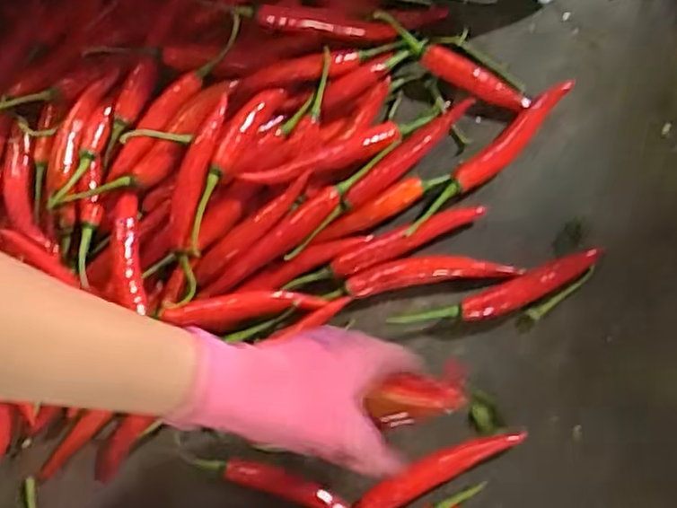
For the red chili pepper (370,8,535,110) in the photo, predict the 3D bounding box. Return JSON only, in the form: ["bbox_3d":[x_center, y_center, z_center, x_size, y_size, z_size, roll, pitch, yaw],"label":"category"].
[{"bbox_3d":[0.088,-0.151,0.554,0.136,0.021,0.021,28,76,11],"label":"red chili pepper"}]

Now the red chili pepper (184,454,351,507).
[{"bbox_3d":[-0.047,0.156,0.481,0.117,0.010,0.018,17,74,8],"label":"red chili pepper"}]

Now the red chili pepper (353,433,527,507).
[{"bbox_3d":[0.035,0.168,0.474,0.198,0.015,0.027,-31,73,-7],"label":"red chili pepper"}]

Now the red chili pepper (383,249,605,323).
[{"bbox_3d":[0.119,0.031,0.512,0.160,0.017,0.022,-19,72,-3],"label":"red chili pepper"}]

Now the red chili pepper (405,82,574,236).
[{"bbox_3d":[0.116,-0.072,0.533,0.172,0.018,0.022,-43,75,-10],"label":"red chili pepper"}]

